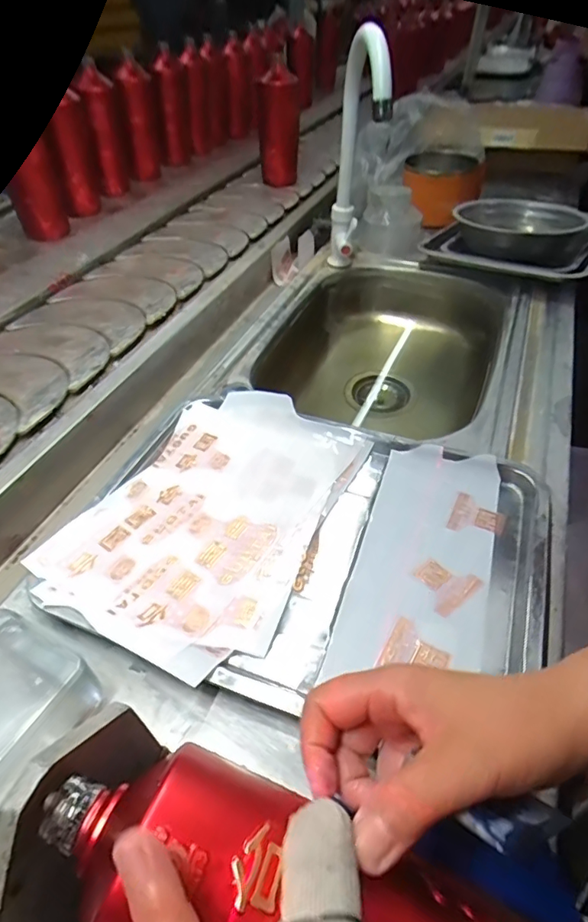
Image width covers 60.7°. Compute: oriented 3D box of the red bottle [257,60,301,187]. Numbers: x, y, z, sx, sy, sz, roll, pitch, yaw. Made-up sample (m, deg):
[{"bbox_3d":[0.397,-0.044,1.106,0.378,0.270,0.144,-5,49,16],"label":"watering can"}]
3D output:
[{"bbox_3d":[-0.026,-0.617,0.935,0.078,0.172,0.082,-2,46,-2],"label":"red bottle"}]

